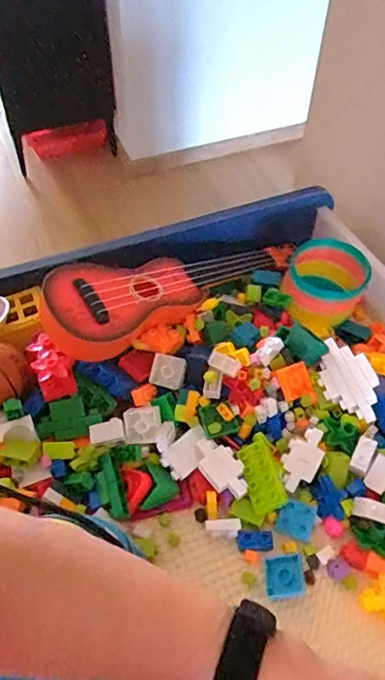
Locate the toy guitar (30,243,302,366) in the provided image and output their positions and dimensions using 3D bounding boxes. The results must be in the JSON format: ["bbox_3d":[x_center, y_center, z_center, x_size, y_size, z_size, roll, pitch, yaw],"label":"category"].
[{"bbox_3d":[-0.017,-0.063,0.605,0.313,0.052,0.101,-21,54,-34],"label":"toy guitar"}]

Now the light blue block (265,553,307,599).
[{"bbox_3d":[0.079,0.204,0.465,0.031,0.010,0.033,-3,51,-3],"label":"light blue block"}]

